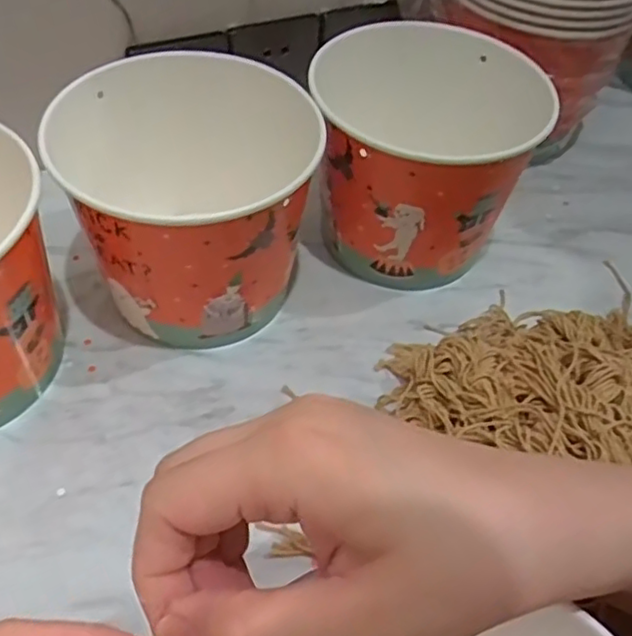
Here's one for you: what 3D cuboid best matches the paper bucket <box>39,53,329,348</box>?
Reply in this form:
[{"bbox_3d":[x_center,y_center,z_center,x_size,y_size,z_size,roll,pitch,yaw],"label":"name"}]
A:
[{"bbox_3d":[-0.078,-0.071,0.439,0.148,0.133,0.150,3,51,-3],"label":"paper bucket"}]

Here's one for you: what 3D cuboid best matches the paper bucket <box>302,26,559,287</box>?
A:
[{"bbox_3d":[0.075,-0.124,0.493,0.161,0.134,0.179,2,51,-4],"label":"paper bucket"}]

